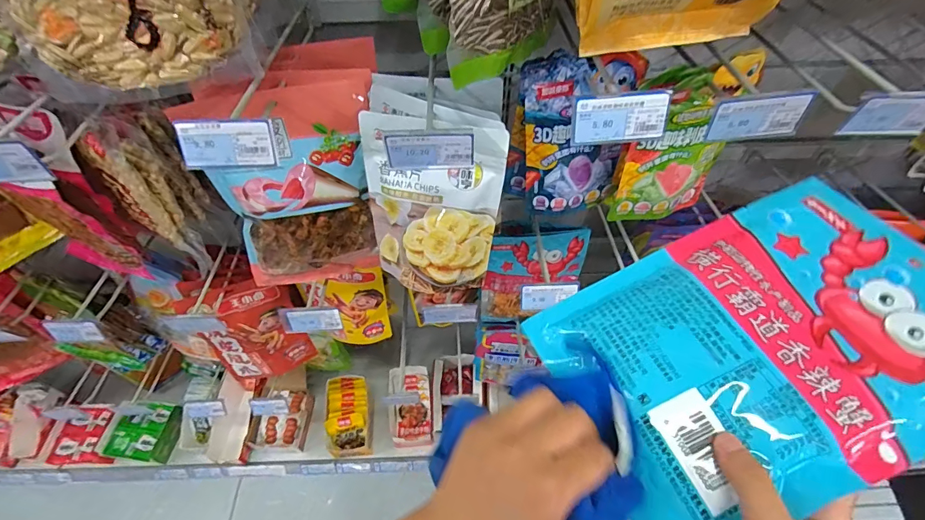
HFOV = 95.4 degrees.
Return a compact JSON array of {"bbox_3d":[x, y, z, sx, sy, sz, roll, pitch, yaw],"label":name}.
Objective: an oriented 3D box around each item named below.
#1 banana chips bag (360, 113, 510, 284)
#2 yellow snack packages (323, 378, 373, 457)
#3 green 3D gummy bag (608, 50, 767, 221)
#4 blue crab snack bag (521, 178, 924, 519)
[{"bbox_3d":[-0.035,-0.056,0.501,0.157,0.205,0.074,3,53,3],"label":"banana chips bag"},{"bbox_3d":[-0.316,0.438,1.176,0.115,0.138,0.174,-2,53,0],"label":"yellow snack packages"},{"bbox_3d":[0.256,-0.135,0.500,0.128,0.201,0.038,-8,54,-5],"label":"green 3D gummy bag"},{"bbox_3d":[0.195,0.053,0.273,0.254,0.022,0.172,-25,57,-4],"label":"blue crab snack bag"}]

